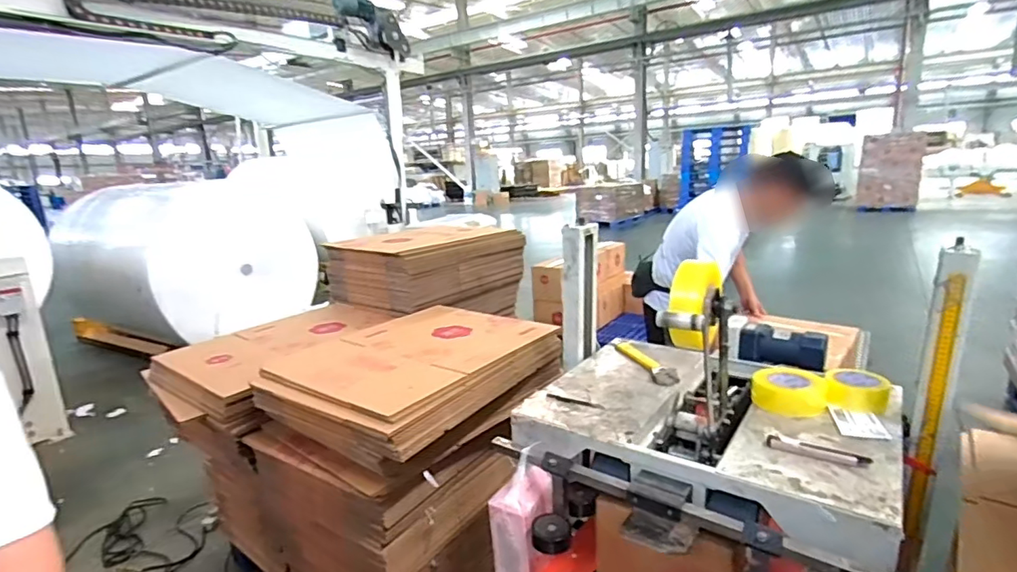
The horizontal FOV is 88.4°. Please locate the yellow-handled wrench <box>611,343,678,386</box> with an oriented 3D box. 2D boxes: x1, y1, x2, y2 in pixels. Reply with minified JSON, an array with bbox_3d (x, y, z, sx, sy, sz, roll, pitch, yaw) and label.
[{"bbox_3d":[0.347,0.190,1.317,0.058,0.016,0.281,-5,13,-9],"label":"yellow-handled wrench"}]

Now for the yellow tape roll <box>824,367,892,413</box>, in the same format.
[{"bbox_3d":[0.703,0.210,1.055,0.112,0.057,0.095,5,15,33],"label":"yellow tape roll"}]

